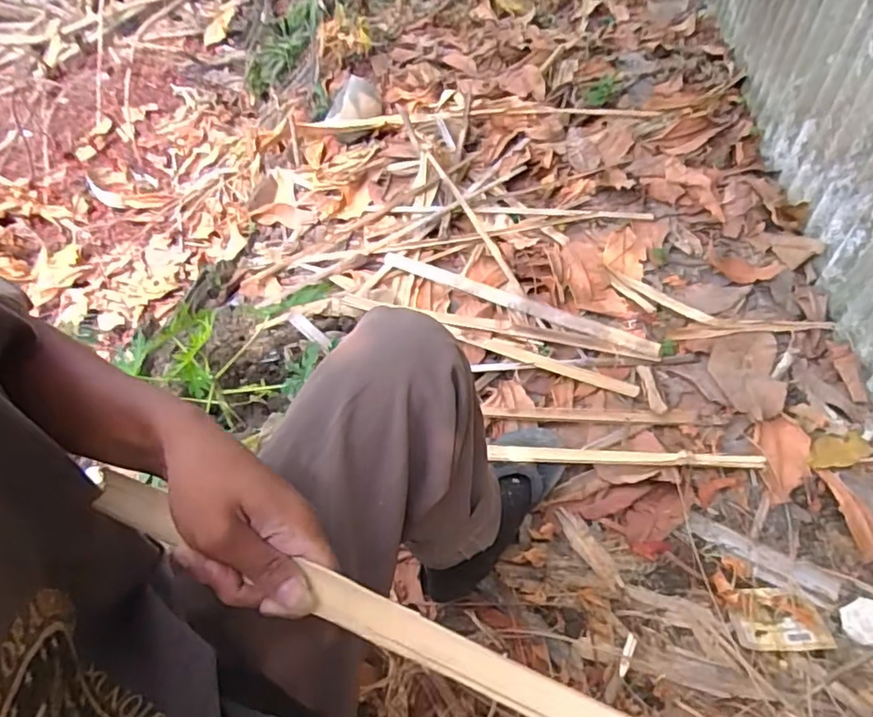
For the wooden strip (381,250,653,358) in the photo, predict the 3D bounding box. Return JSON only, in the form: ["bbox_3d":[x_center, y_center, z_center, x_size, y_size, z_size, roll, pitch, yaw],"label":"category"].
[{"bbox_3d":[0.144,-0.120,1.121,0.593,0.017,0.035,22,55,23],"label":"wooden strip"}]

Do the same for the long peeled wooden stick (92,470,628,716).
[{"bbox_3d":[0.039,0.161,0.273,0.545,0.010,0.024,17,53,18],"label":"long peeled wooden stick"}]

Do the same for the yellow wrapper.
[{"bbox_3d":[0.428,0.326,0.702,0.104,0.014,0.074,-2,49,5],"label":"yellow wrapper"}]

